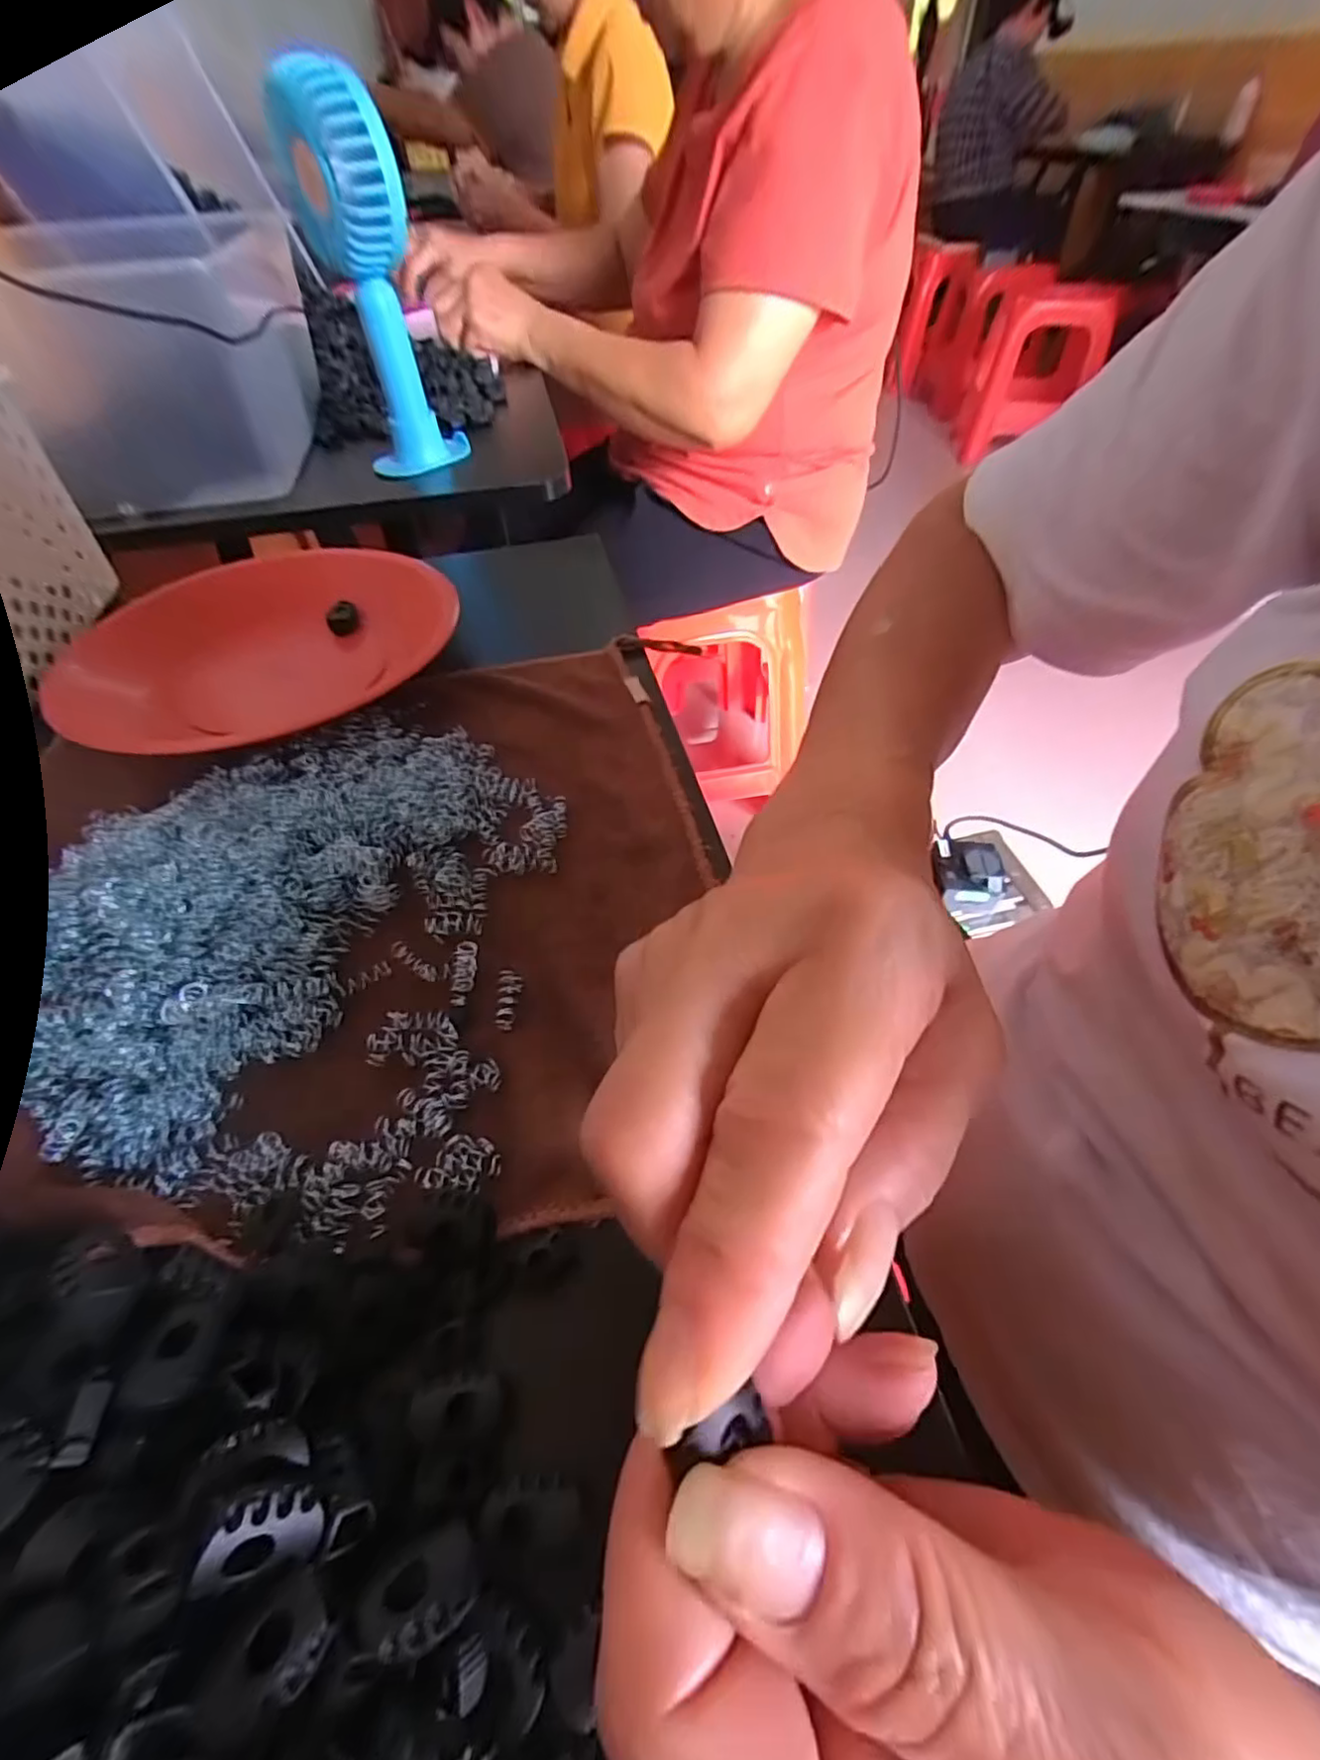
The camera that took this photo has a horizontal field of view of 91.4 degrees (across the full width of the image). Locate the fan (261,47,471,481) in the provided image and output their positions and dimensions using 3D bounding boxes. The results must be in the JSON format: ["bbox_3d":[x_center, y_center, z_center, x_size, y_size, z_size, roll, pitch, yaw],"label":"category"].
[{"bbox_3d":[-0.219,-0.454,0.500,0.081,0.222,0.100,-19,54,-12],"label":"fan"}]

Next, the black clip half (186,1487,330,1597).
[{"bbox_3d":[-0.074,0.123,0.121,0.020,0.004,0.012,20,63,-38],"label":"black clip half"}]

